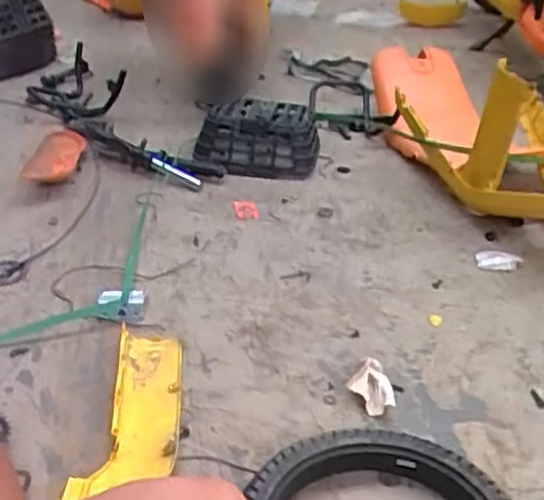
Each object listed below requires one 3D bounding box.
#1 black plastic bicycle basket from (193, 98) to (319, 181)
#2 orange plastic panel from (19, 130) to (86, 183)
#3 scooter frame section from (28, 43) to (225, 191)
[{"bbox_3d":[-0.035,-0.257,1.624,0.288,0.135,0.122,2,32,1],"label":"black plastic bicycle basket"},{"bbox_3d":[-0.504,-0.216,1.624,0.112,0.032,0.238,1,33,-4],"label":"orange plastic panel"},{"bbox_3d":[-0.411,-0.346,1.758,0.211,0.108,0.759,-23,40,-34],"label":"scooter frame section"}]

